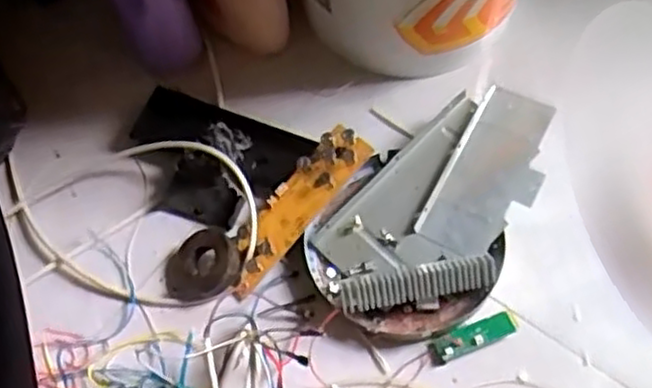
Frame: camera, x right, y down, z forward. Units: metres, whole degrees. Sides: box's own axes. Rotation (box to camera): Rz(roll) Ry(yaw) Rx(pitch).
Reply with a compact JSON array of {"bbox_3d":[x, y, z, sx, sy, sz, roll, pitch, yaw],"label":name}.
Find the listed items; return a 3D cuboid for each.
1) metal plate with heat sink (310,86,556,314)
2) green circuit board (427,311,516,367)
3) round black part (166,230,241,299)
[{"bbox_3d":[0.124,0.015,0.743,0.296,0.043,0.165,-38,68,-16],"label":"metal plate with heat sink"},{"bbox_3d":[0.141,0.140,0.698,0.086,0.007,0.024,-23,65,-9],"label":"green circuit board"},{"bbox_3d":[-0.127,0.073,0.735,0.081,0.025,0.065,-22,58,15],"label":"round black part"}]

